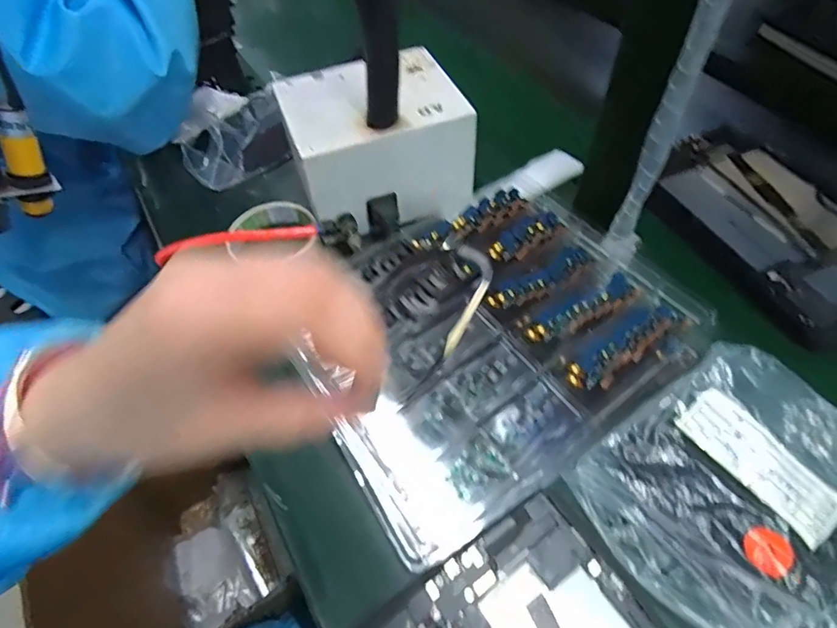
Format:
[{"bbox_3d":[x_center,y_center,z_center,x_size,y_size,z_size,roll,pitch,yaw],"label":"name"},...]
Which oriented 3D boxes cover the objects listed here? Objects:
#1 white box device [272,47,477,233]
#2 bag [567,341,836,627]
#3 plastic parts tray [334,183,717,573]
[{"bbox_3d":[-0.039,-0.165,0.467,0.158,0.094,0.131,-16,56,-10],"label":"white box device"},{"bbox_3d":[0.204,0.110,0.310,0.173,0.040,0.143,-35,61,-21],"label":"bag"},{"bbox_3d":[0.055,0.009,0.371,0.278,0.018,0.214,-30,61,-20],"label":"plastic parts tray"}]

